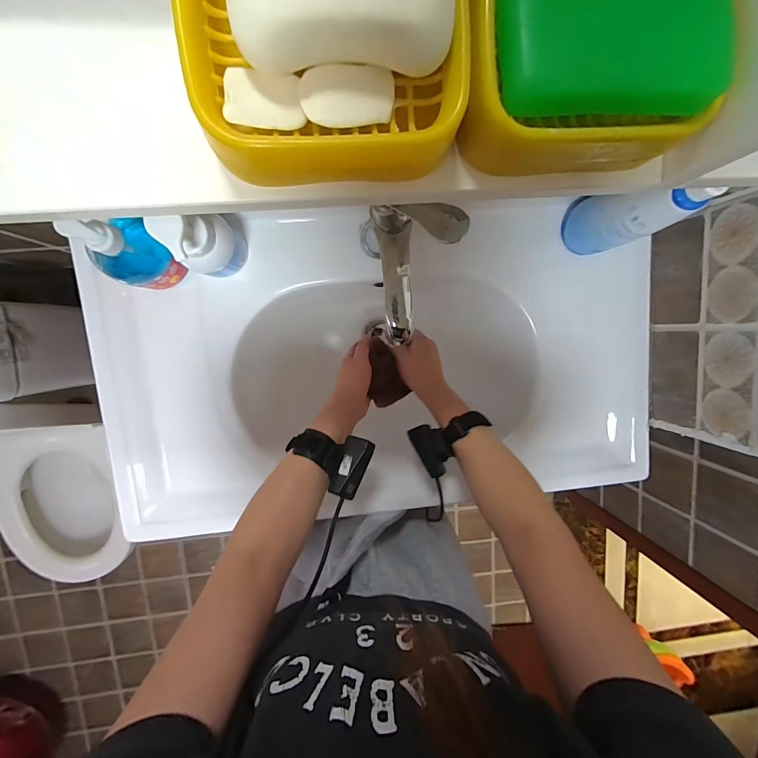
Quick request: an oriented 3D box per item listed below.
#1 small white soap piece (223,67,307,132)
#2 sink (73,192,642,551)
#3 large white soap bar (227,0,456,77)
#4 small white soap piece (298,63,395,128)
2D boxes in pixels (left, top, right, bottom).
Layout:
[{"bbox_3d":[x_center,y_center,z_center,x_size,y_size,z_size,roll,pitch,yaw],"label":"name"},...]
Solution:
[{"bbox_3d":[-0.050,-0.123,0.156,0.033,0.007,0.023,-1,97,-6],"label":"small white soap piece"},{"bbox_3d":[0.013,-0.020,0.603,0.802,0.172,0.434,-5,97,-6],"label":"sink"},{"bbox_3d":[-0.013,-0.149,0.142,0.088,0.021,0.042,-3,97,-6],"label":"large white soap bar"},{"bbox_3d":[-0.014,-0.128,0.162,0.042,0.006,0.023,-9,98,-5],"label":"small white soap piece"}]

